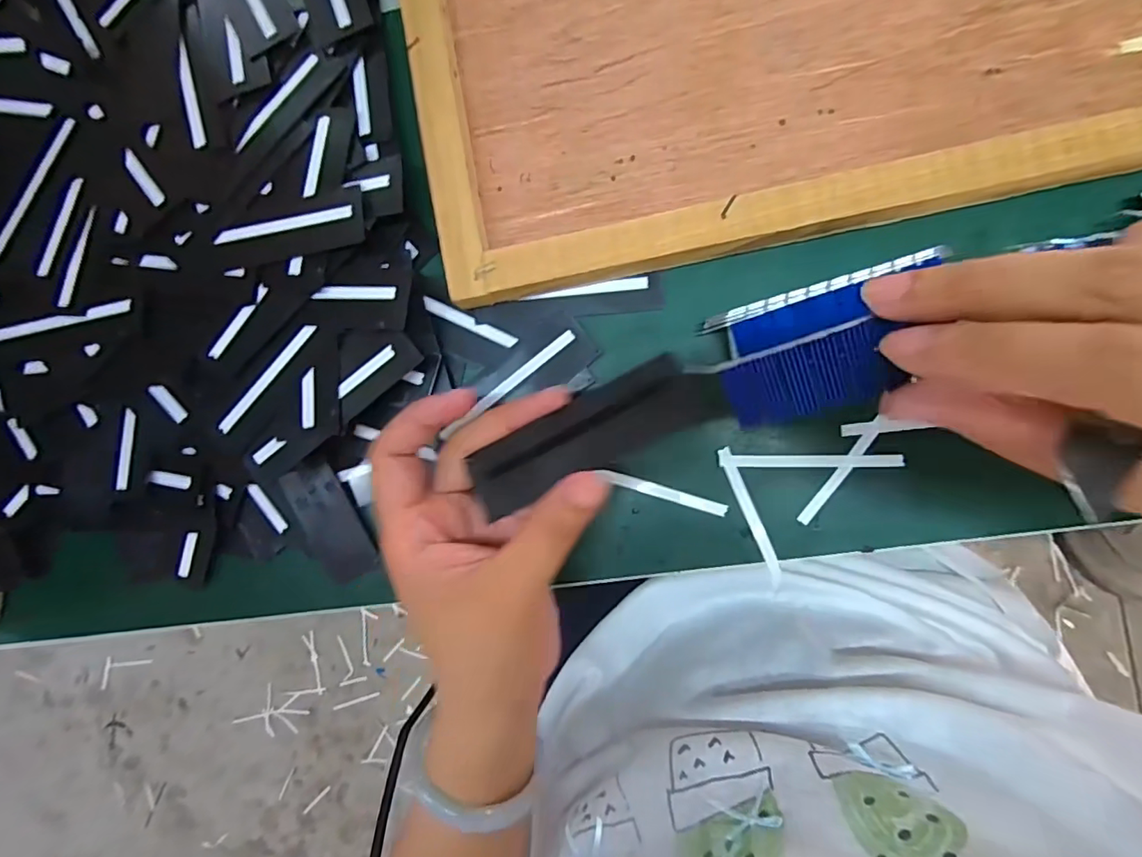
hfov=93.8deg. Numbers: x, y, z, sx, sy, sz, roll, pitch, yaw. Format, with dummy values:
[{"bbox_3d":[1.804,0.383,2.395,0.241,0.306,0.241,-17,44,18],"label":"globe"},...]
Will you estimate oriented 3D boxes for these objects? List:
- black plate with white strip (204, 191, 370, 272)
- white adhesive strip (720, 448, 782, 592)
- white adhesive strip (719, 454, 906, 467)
[{"bbox_3d":[-0.134,-0.093,0.249,0.076,0.004,0.030,-7,90,7],"label":"black plate with white strip"},{"bbox_3d":[0.083,0.041,0.244,0.007,0.005,0.067,-24,88,7],"label":"white adhesive strip"},{"bbox_3d":[0.107,0.015,0.241,0.077,0.005,0.005,-1,90,7],"label":"white adhesive strip"}]

